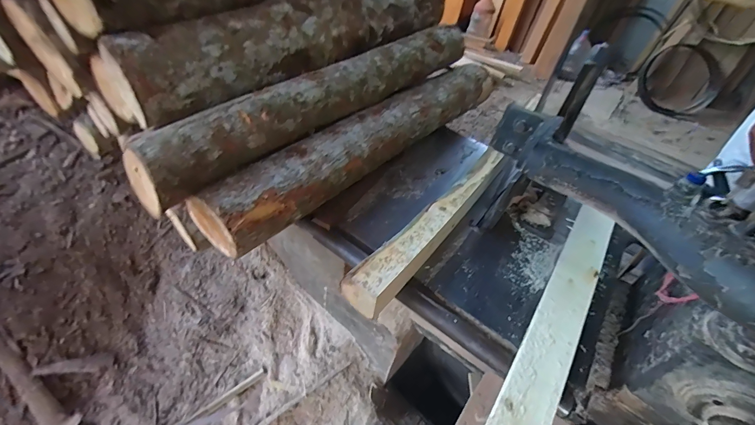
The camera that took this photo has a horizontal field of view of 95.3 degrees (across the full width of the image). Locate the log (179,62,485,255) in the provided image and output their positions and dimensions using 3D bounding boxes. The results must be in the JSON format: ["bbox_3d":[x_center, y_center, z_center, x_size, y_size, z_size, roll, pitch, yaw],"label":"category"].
[{"bbox_3d":[0.024,-0.233,1.032,0.162,0.126,1.110,37,52,25],"label":"log"}]

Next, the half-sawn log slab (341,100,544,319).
[{"bbox_3d":[0.156,0.012,0.891,0.087,0.088,0.644,33,51,22],"label":"half-sawn log slab"}]

